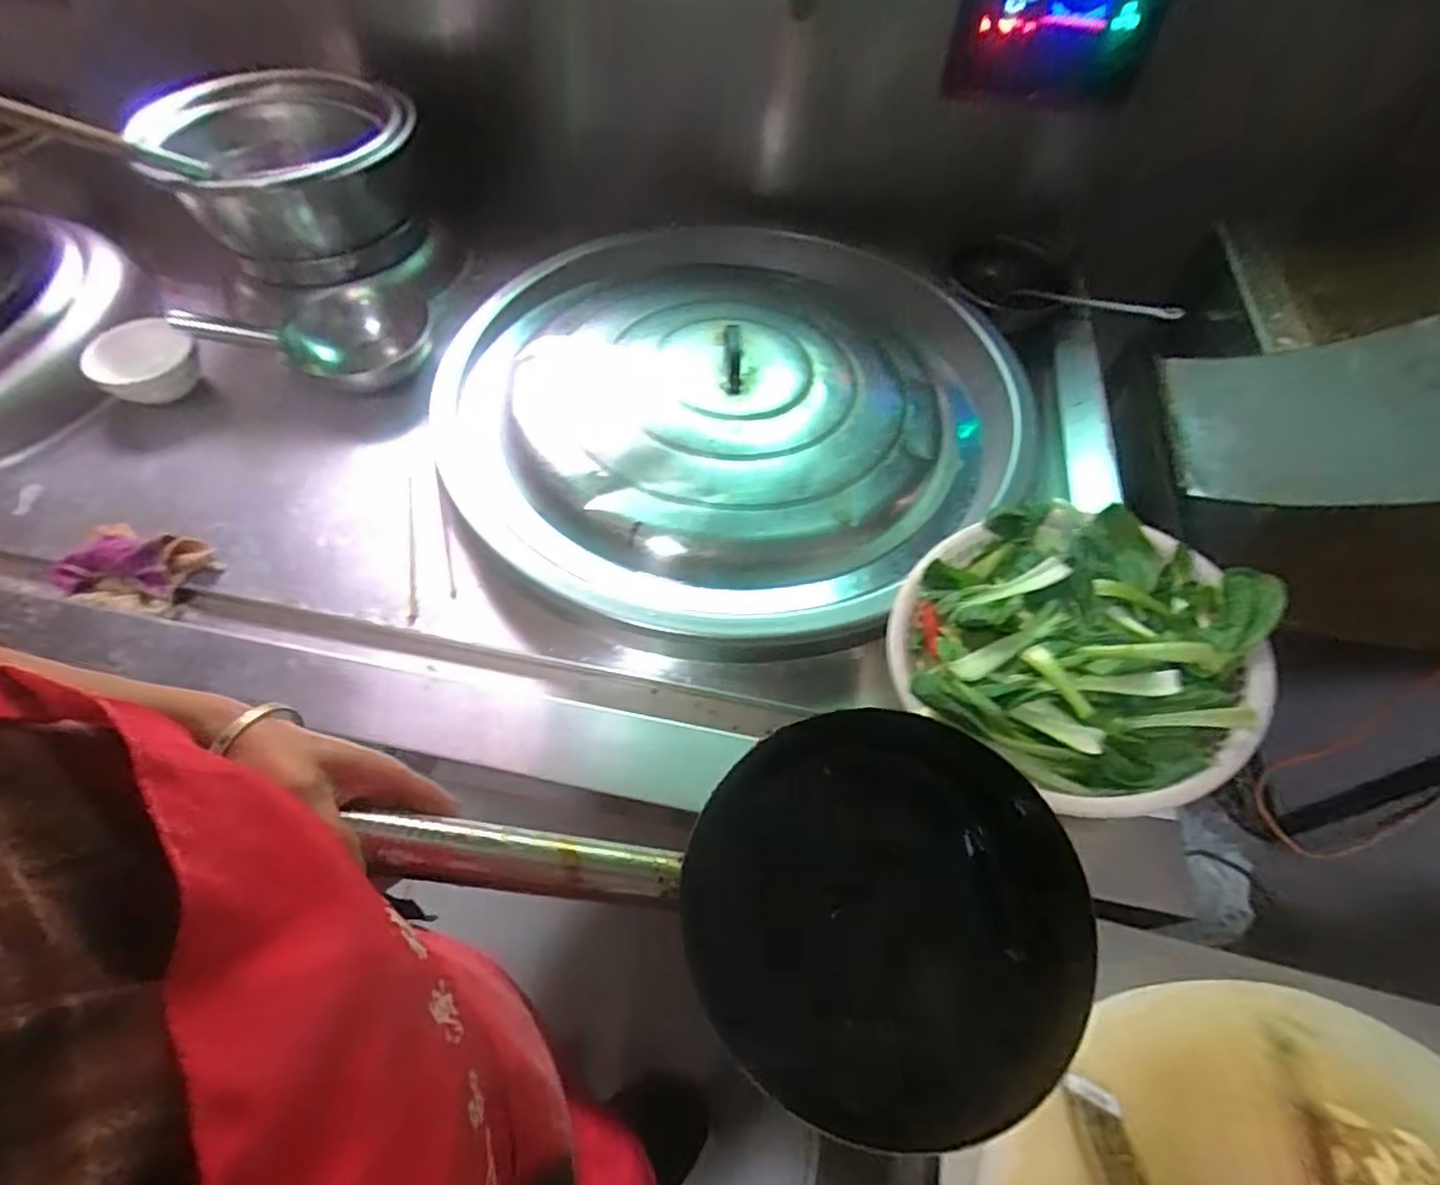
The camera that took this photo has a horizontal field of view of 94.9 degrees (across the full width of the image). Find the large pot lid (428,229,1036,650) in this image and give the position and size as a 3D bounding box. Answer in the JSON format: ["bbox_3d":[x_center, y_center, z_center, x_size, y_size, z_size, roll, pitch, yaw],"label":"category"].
[{"bbox_3d":[0.025,-0.267,0.898,0.770,0.082,0.758,2,56,-3],"label":"large pot lid"}]

